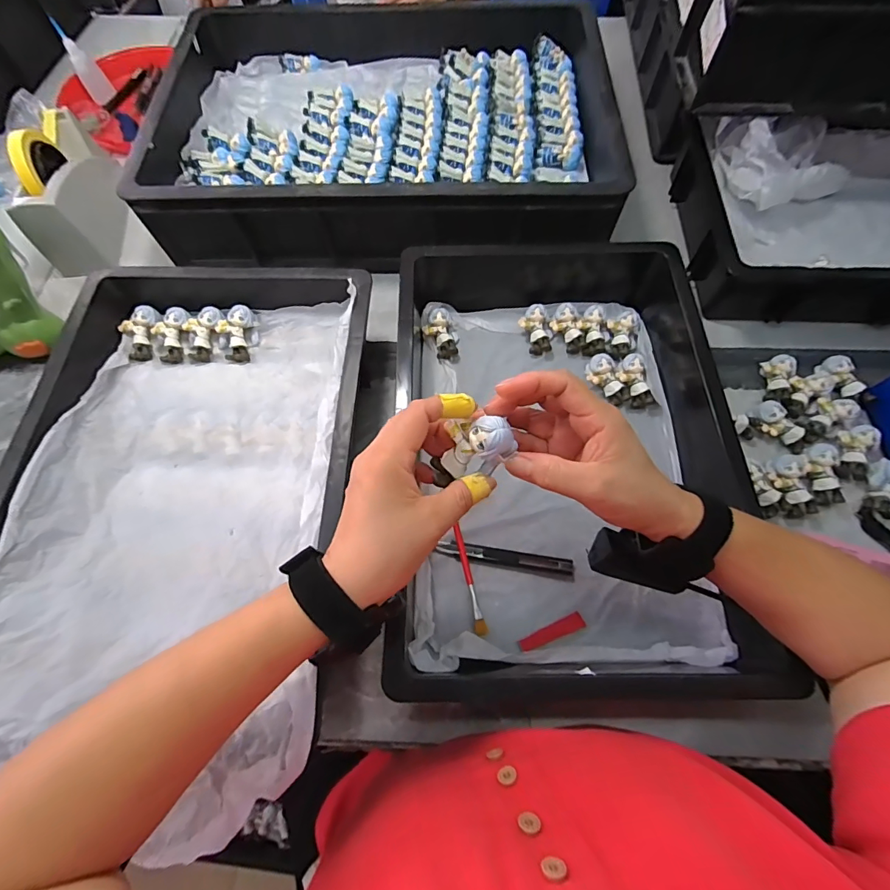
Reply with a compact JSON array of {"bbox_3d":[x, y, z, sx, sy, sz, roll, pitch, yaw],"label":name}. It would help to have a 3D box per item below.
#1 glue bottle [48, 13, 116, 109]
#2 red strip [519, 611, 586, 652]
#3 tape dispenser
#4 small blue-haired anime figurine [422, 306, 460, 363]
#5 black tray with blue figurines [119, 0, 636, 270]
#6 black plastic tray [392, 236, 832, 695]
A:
[{"bbox_3d":[-0.616,-0.650,0.731,0.040,0.108,0.023,-37,48,-14],"label":"glue bottle"},{"bbox_3d":[0.100,0.174,0.399,0.063,0.007,0.014,-21,68,-8],"label":"red strip"},{"bbox_3d":[-0.529,-0.362,0.596,0.094,0.123,0.195,-16,67,-6],"label":"tape dispenser"},{"bbox_3d":[-0.004,-0.137,0.536,0.040,0.027,0.065,-16,67,-6],"label":"small blue-haired anime figurine"},{"bbox_3d":[-0.078,-0.444,0.606,0.588,0.099,0.408,2,67,2],"label":"black tray with blue figurines"},{"bbox_3d":[0.116,-0.024,0.454,0.321,0.091,0.499,-1,67,1],"label":"black plastic tray"}]

